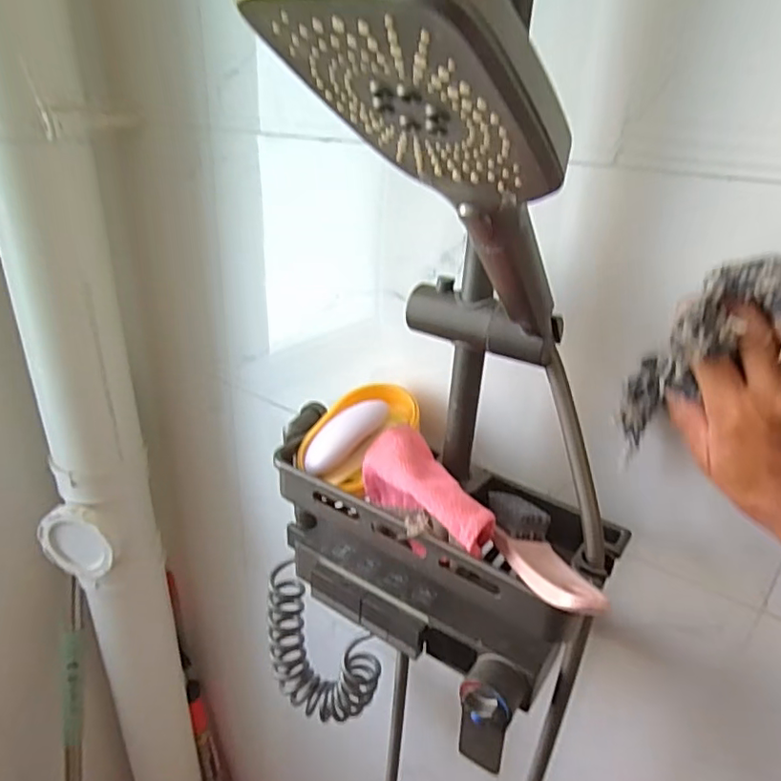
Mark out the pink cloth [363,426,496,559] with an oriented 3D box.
[{"bbox_3d":[0.032,0.080,0.444,0.062,0.052,0.118,-16,33,-33],"label":"pink cloth"}]

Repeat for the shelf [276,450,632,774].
[{"bbox_3d":[0.028,0.148,0.500,0.291,0.188,0.124,23,33,33],"label":"shelf"}]

